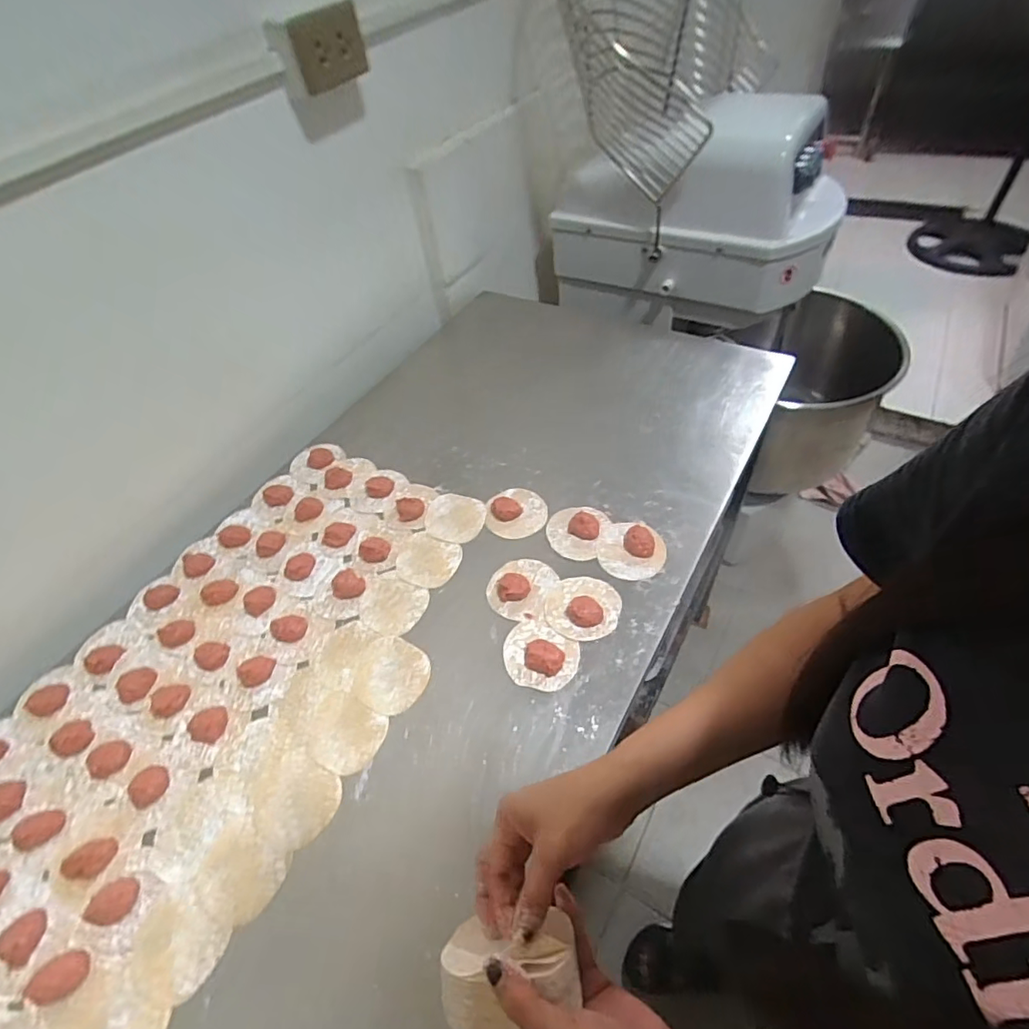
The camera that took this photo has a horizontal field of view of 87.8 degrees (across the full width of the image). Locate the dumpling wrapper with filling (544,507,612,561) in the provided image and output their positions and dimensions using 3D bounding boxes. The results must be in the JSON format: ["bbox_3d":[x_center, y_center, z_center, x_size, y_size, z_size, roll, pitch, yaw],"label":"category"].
[{"bbox_3d":[0.078,0.016,0.689,0.072,0.018,0.083,16,54,18],"label":"dumpling wrapper with filling"}]

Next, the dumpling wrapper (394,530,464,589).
[{"bbox_3d":[-0.114,0.058,0.689,0.082,0.004,0.071,17,55,19],"label":"dumpling wrapper"}]

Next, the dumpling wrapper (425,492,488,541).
[{"bbox_3d":[-0.084,0.002,0.732,0.088,0.004,0.076,14,54,17],"label":"dumpling wrapper"}]

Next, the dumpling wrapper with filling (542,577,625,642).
[{"bbox_3d":[0.078,0.102,0.613,0.084,0.018,0.079,2,51,8],"label":"dumpling wrapper with filling"}]

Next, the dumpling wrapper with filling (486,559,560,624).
[{"bbox_3d":[0.007,0.084,0.639,0.077,0.019,0.082,11,53,15],"label":"dumpling wrapper with filling"}]

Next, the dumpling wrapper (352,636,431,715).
[{"bbox_3d":[-0.138,0.176,0.591,0.086,0.004,0.079,-3,51,4],"label":"dumpling wrapper"}]

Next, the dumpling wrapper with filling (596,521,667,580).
[{"bbox_3d":[0.144,0.041,0.661,0.082,0.015,0.080,2,51,8],"label":"dumpling wrapper with filling"}]

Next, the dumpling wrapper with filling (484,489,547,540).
[{"bbox_3d":[0.002,-0.005,0.721,0.082,0.014,0.079,1,51,7],"label":"dumpling wrapper with filling"}]

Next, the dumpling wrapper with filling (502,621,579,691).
[{"bbox_3d":[0.026,0.151,0.581,0.081,0.016,0.072,27,59,25],"label":"dumpling wrapper with filling"}]

